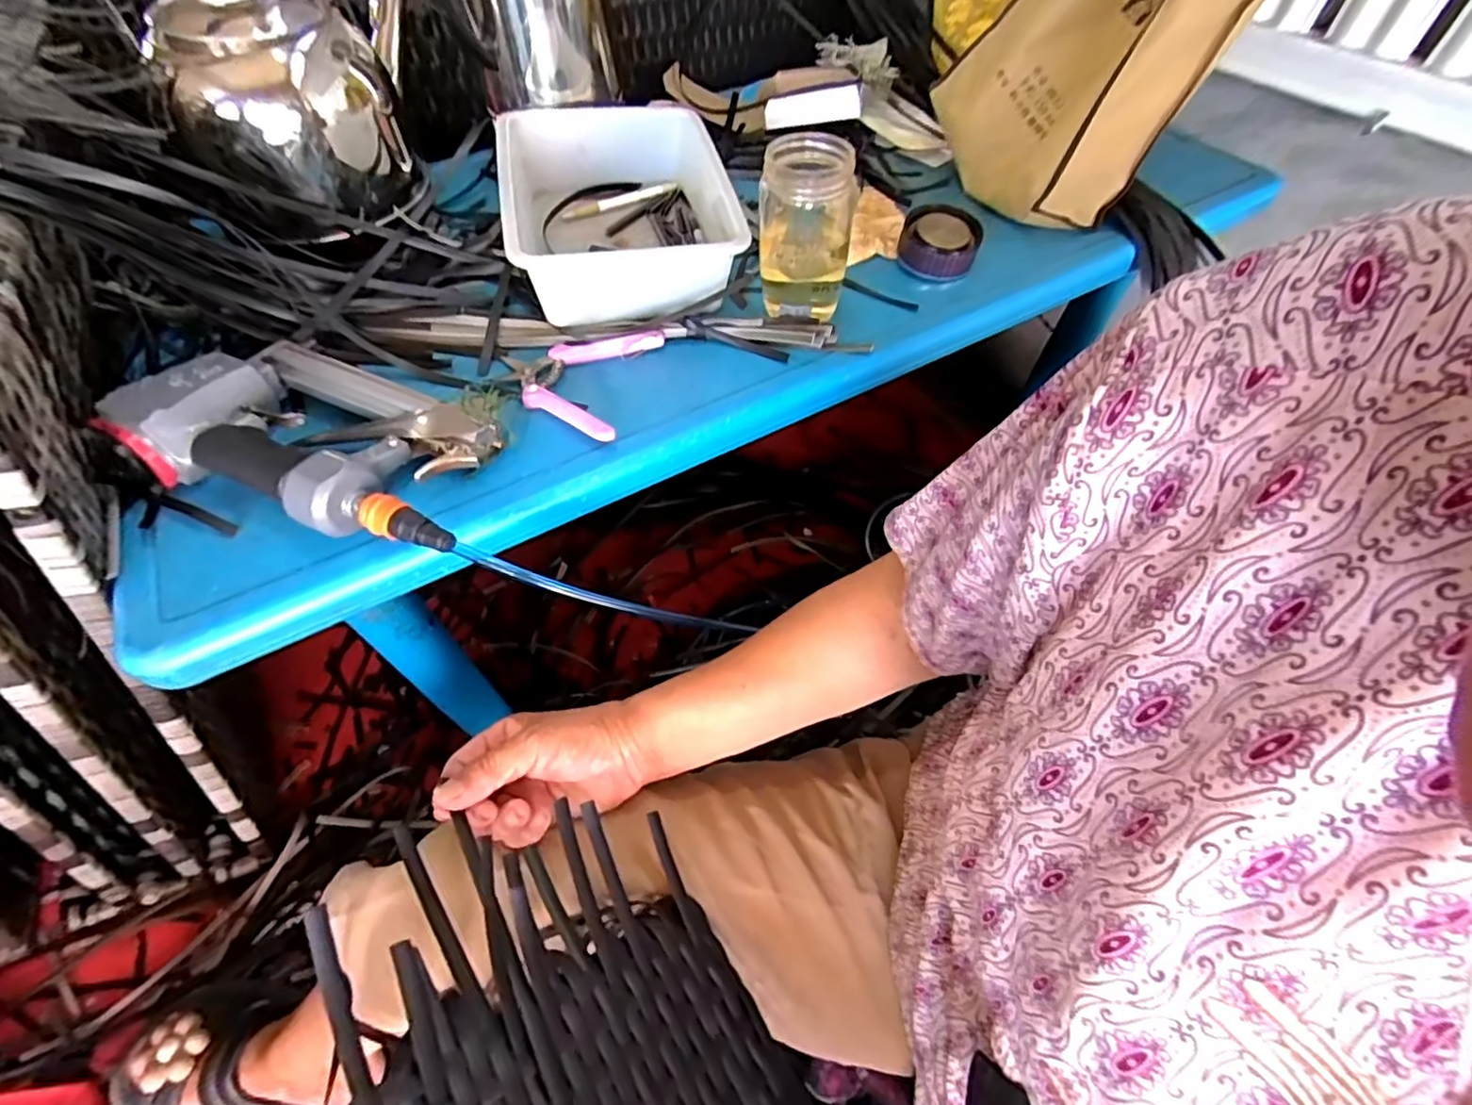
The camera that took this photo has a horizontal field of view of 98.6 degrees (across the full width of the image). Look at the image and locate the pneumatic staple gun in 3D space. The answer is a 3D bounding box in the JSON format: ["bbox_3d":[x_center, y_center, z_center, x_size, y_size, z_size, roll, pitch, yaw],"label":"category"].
[{"bbox_3d":[-0.298,-0.084,0.466,0.257,0.054,0.136,17,56,11],"label":"pneumatic staple gun"}]

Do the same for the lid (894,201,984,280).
[{"bbox_3d":[0.203,-0.307,0.631,0.076,0.038,0.077,12,55,7],"label":"lid"}]

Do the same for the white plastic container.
[{"bbox_3d":[-0.113,-0.341,0.622,0.201,0.091,0.259,-10,55,-8],"label":"white plastic container"}]

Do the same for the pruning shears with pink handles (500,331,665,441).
[{"bbox_3d":[-0.141,-0.151,0.534,0.126,0.018,0.136,11,55,7],"label":"pruning shears with pink handles"}]

